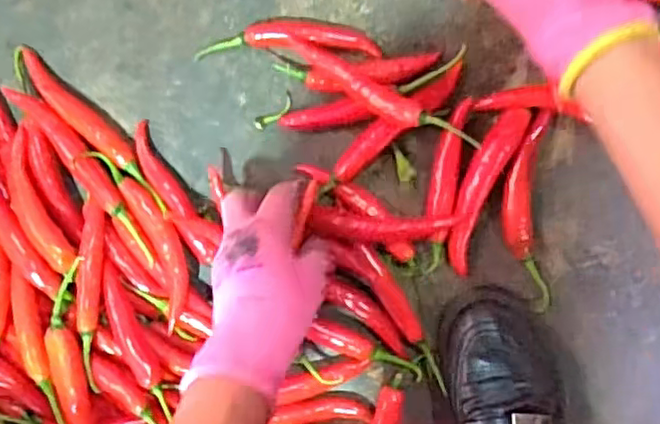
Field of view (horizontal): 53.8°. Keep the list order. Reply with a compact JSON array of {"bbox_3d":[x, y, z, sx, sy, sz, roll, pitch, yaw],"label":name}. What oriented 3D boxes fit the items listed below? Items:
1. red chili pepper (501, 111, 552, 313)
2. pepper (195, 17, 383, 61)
[{"bbox_3d":[0.150,0.002,0.498,0.036,0.015,0.151,-2,98,5],"label":"red chili pepper"},{"bbox_3d":[-0.033,-0.132,0.488,0.139,0.025,0.031,-2,98,5],"label":"pepper"}]

